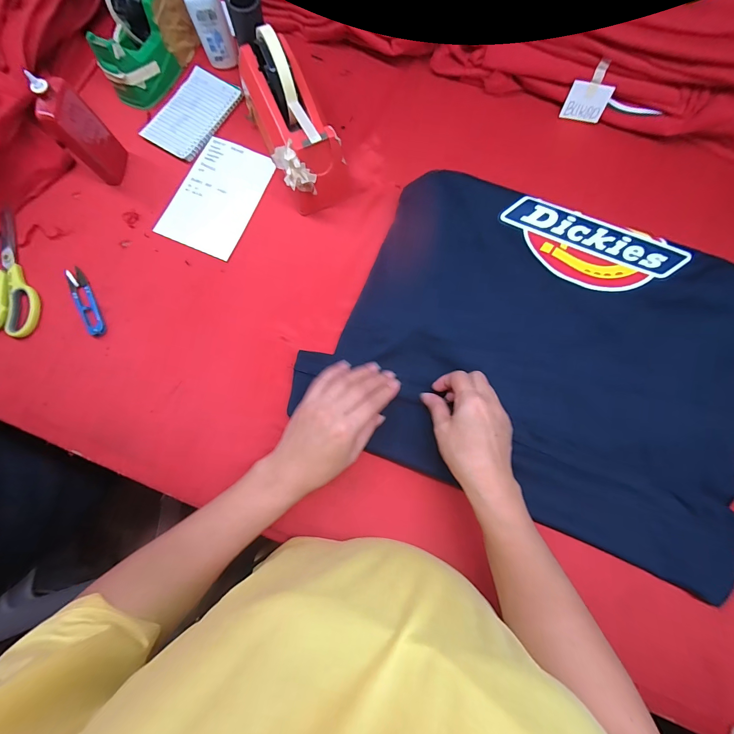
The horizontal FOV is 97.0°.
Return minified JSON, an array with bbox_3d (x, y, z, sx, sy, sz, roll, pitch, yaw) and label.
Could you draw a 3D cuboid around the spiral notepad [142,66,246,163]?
[{"bbox_3d":[-0.245,-0.355,0.456,0.082,0.017,0.134,31,80,6],"label":"spiral notepad"}]

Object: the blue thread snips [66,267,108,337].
[{"bbox_3d":[-0.357,-0.082,0.411,0.021,0.008,0.100,-29,80,-6],"label":"blue thread snips"}]

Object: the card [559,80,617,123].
[{"bbox_3d":[0.309,-0.371,0.456,0.055,0.042,0.009,19,57,10],"label":"card"}]

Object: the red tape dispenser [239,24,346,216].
[{"bbox_3d":[-0.085,-0.297,0.399,0.081,0.119,0.165,-24,79,-5],"label":"red tape dispenser"}]

